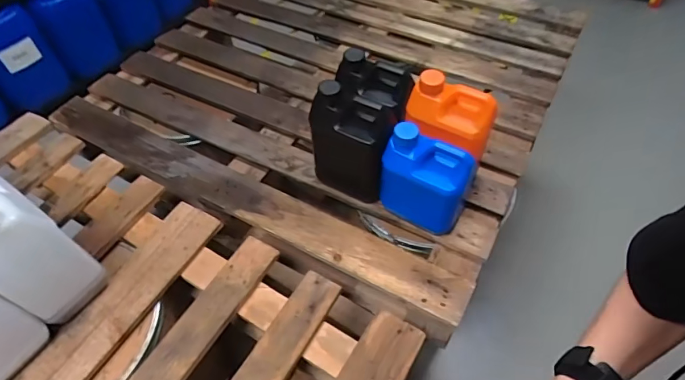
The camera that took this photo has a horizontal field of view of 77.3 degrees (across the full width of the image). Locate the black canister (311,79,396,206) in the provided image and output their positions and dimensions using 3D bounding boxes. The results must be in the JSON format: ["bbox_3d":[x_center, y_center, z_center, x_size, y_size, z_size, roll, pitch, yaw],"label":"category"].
[{"bbox_3d":[0.017,-0.082,0.839,0.154,0.225,0.103,26,58,21],"label":"black canister"}]

